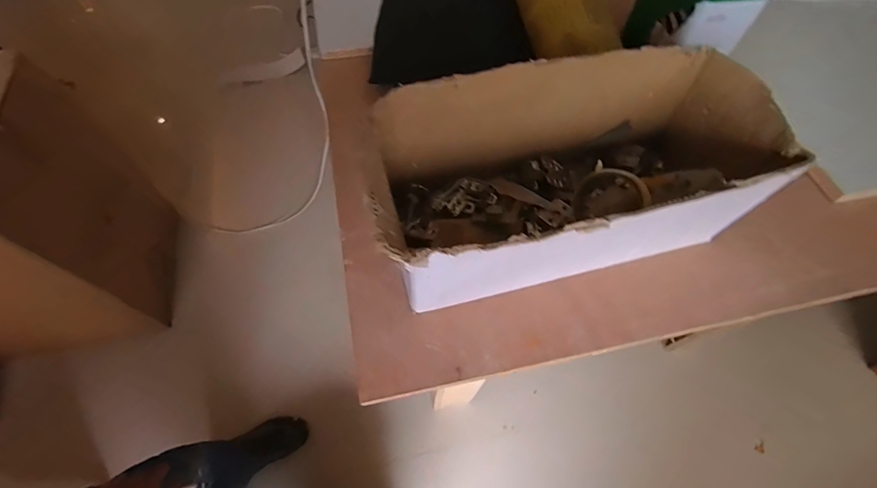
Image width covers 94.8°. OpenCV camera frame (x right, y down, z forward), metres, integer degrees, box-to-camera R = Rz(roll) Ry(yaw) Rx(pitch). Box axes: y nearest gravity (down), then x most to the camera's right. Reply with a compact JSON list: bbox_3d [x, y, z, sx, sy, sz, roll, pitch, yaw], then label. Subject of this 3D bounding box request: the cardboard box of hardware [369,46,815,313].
[{"bbox_3d":[0.163,-0.078,0.520,0.467,0.197,0.227,-12,62,-7],"label":"cardboard box of hardware"}]

